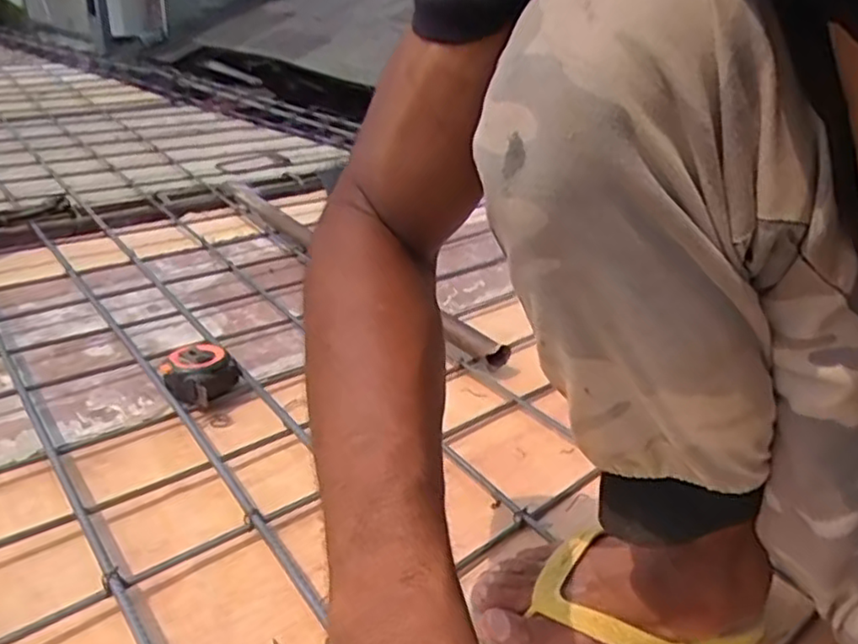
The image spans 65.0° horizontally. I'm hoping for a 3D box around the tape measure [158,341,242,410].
[{"bbox_3d":[-0.248,0.057,0.726,0.068,0.053,0.071,3,28,-2],"label":"tape measure"}]

